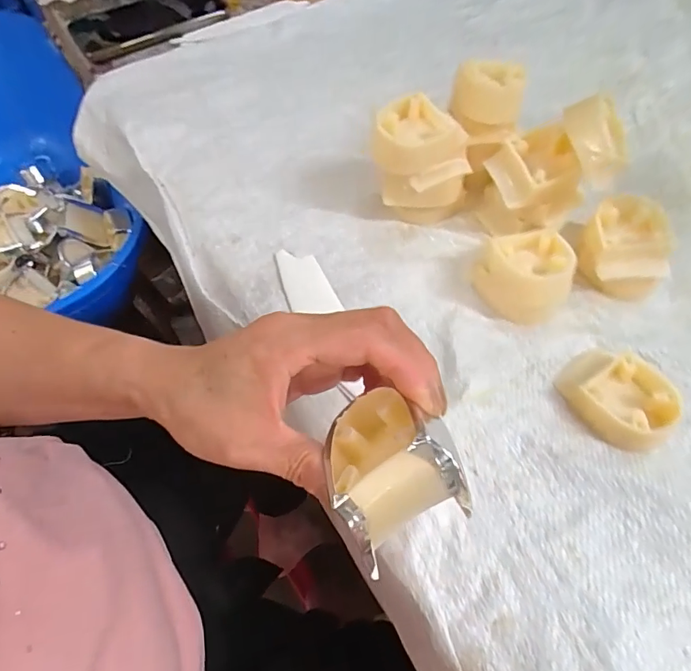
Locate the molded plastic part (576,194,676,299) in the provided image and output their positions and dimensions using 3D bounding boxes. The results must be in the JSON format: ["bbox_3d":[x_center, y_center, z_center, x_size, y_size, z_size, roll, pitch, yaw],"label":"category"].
[{"bbox_3d":[0.192,-0.061,0.311,0.055,0.040,0.062,-11,61,-6],"label":"molded plastic part"}]

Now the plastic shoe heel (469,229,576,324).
[{"bbox_3d":[0.122,-0.044,0.300,0.054,0.044,0.060,-40,68,-19],"label":"plastic shoe heel"}]

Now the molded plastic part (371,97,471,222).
[{"bbox_3d":[0.054,-0.123,0.326,0.070,0.079,0.050,3,61,2],"label":"molded plastic part"}]

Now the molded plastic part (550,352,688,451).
[{"bbox_3d":[0.165,0.037,0.269,0.052,0.020,0.064,-29,65,-15],"label":"molded plastic part"}]

